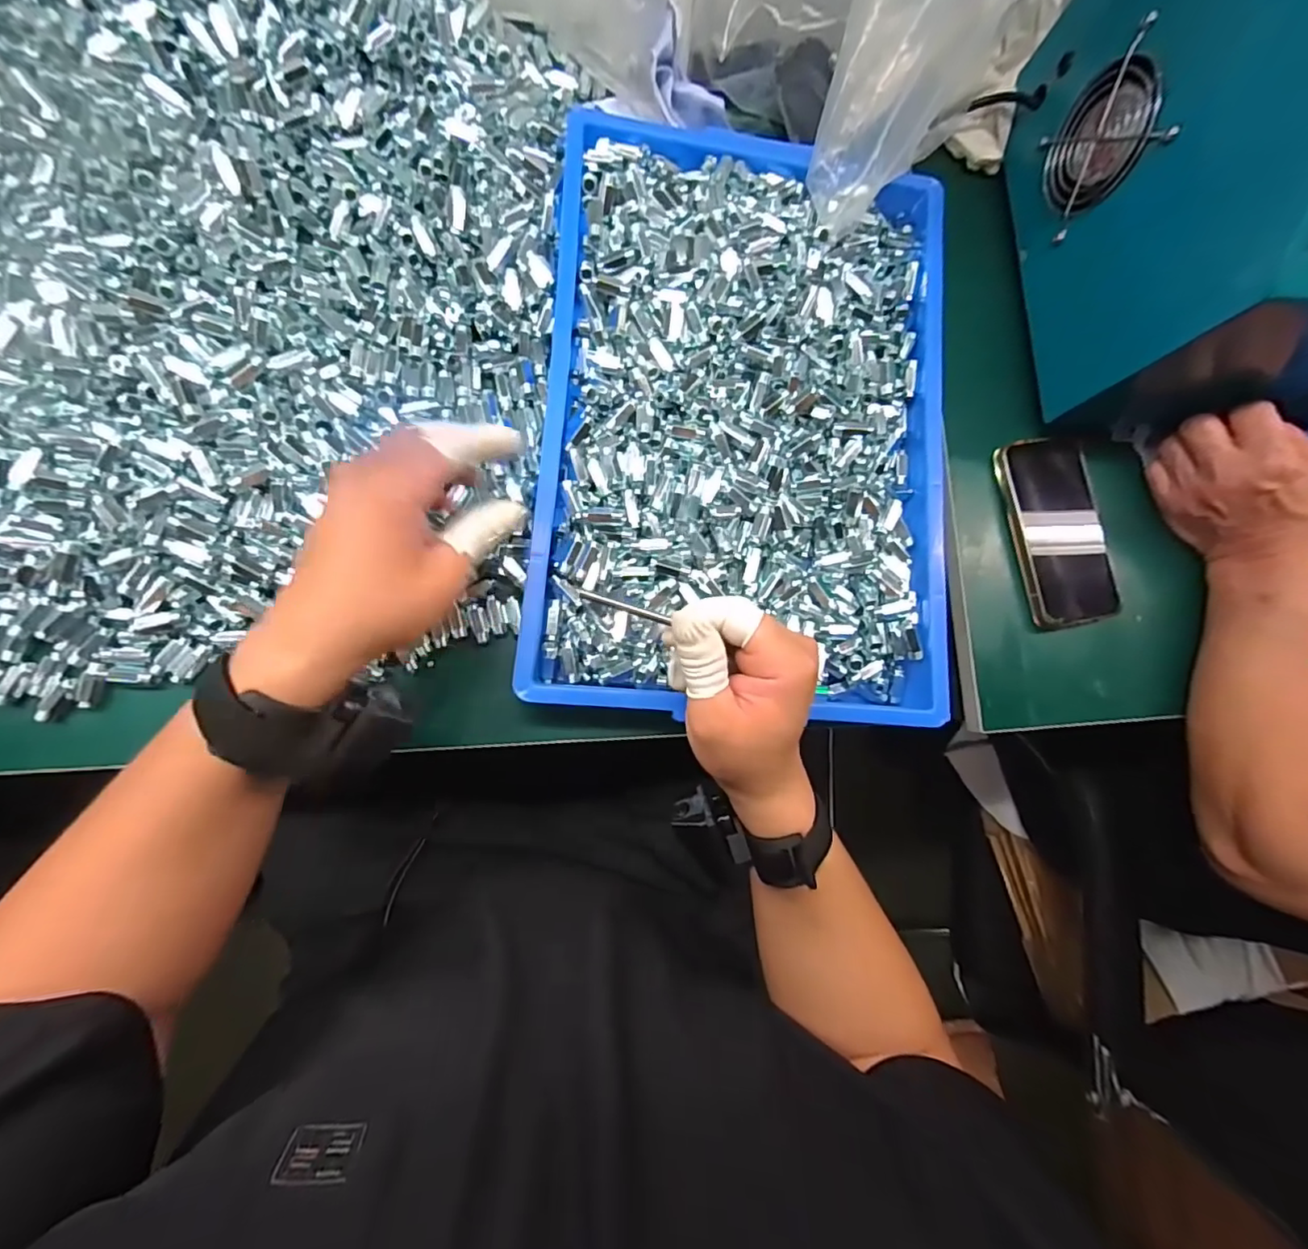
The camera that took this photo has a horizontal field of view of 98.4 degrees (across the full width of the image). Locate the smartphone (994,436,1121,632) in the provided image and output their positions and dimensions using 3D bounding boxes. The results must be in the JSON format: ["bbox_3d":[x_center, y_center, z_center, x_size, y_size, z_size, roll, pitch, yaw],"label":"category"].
[{"bbox_3d":[0.329,-0.076,0.457,0.080,0.014,0.151,-14,90,-10],"label":"smartphone"}]

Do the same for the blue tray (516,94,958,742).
[{"bbox_3d":[0.068,-0.150,0.404,0.281,0.047,0.418,5,87,-9],"label":"blue tray"}]

